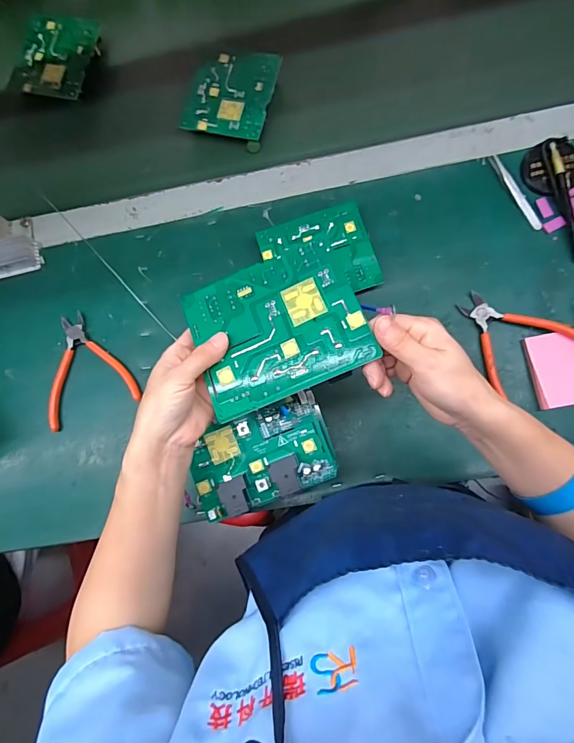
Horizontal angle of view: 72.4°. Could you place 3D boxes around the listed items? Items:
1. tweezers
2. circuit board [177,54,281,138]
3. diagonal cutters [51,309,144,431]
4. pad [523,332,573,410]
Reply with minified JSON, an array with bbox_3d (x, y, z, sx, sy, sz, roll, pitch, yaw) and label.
[{"bbox_3d":[0.289,-0.226,0.493,0.014,0.007,0.108,-29,81,1],"label":"tweezers"},{"bbox_3d":[-0.076,-0.380,0.536,0.115,0.005,0.122,12,85,7],"label":"circuit board"},{"bbox_3d":[-0.262,-0.008,0.498,0.111,0.010,0.132,-23,81,2],"label":"diagonal cutters"},{"bbox_3d":[0.330,-0.006,0.451,0.085,0.015,0.085,-11,82,4],"label":"pad"}]

